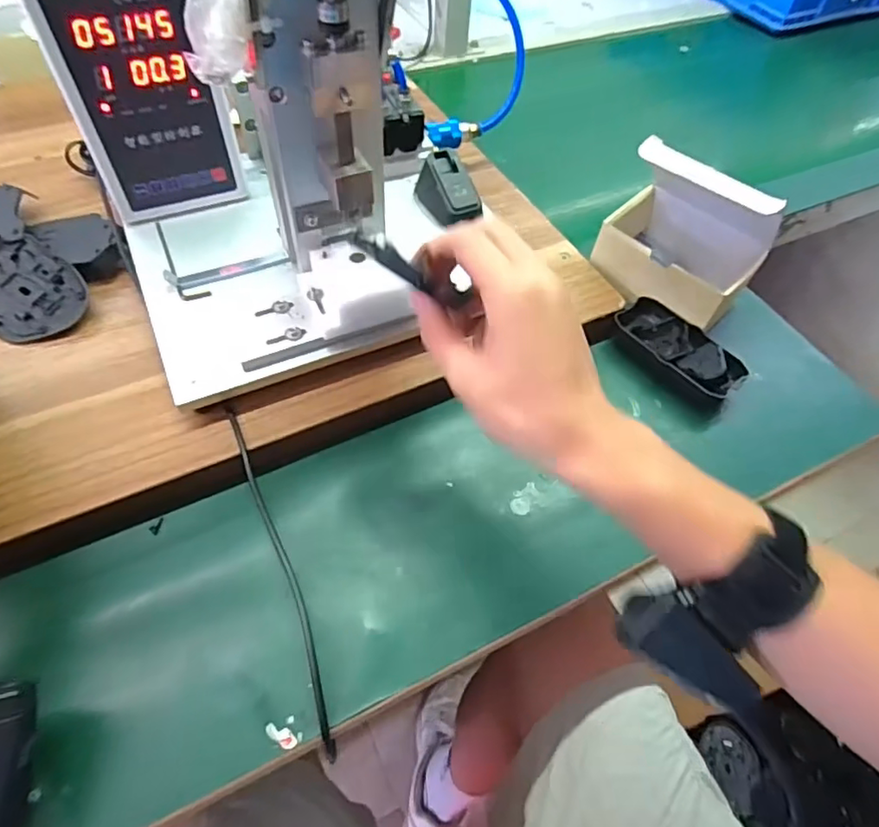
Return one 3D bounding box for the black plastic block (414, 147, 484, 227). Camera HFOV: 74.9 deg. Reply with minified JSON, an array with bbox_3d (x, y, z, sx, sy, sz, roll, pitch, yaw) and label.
[{"bbox_3d":[0.008,-0.199,0.511,0.037,0.039,0.066,-25,61,-19],"label":"black plastic block"}]

